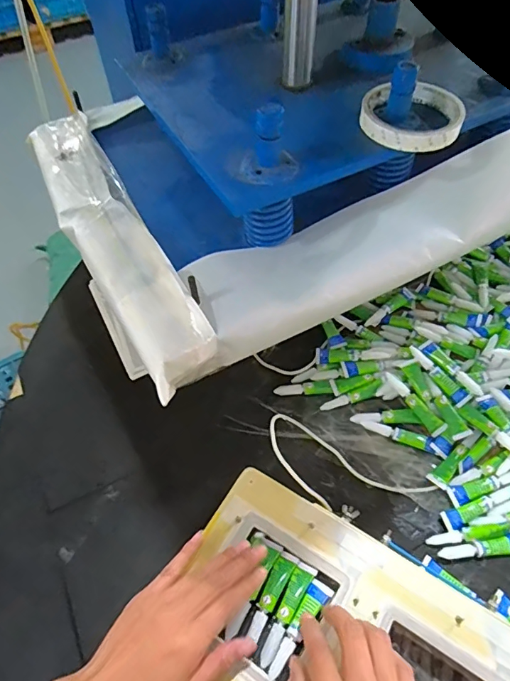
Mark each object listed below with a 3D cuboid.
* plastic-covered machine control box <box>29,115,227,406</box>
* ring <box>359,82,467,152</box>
[{"bbox_3d":[-0.154,-0.119,0.475,0.070,0.051,0.396,-25,59,-15],"label":"plastic-covered machine control box"},{"bbox_3d":[0.143,-0.206,0.424,0.088,0.015,0.090,0,56,1],"label":"ring"}]

